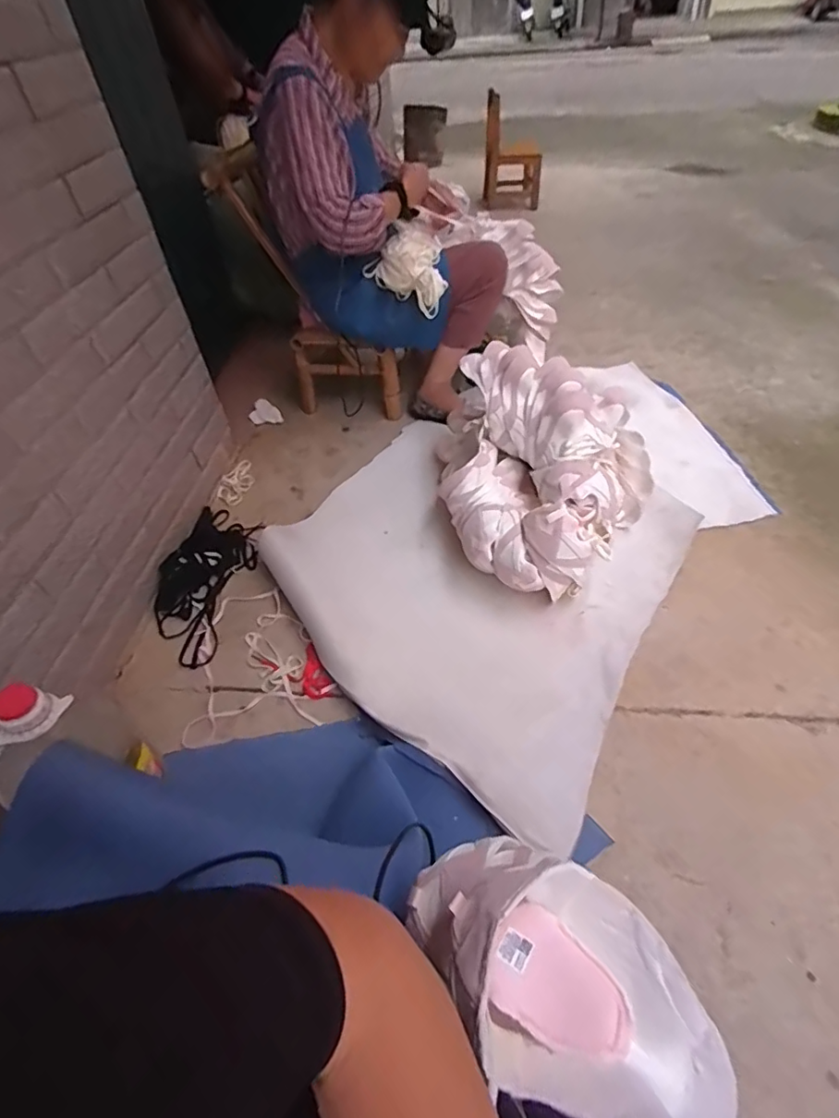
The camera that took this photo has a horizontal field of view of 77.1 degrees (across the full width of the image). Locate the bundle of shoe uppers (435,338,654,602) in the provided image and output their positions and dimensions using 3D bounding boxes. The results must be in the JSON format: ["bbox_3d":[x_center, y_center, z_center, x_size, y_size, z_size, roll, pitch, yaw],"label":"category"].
[{"bbox_3d":[0.265,-0.193,1.103,0.476,0.289,0.495,5,49,9],"label":"bundle of shoe uppers"}]

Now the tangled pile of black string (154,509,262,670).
[{"bbox_3d":[-0.458,0.031,1.123,0.167,0.049,0.414,0,50,1],"label":"tangled pile of black string"}]

